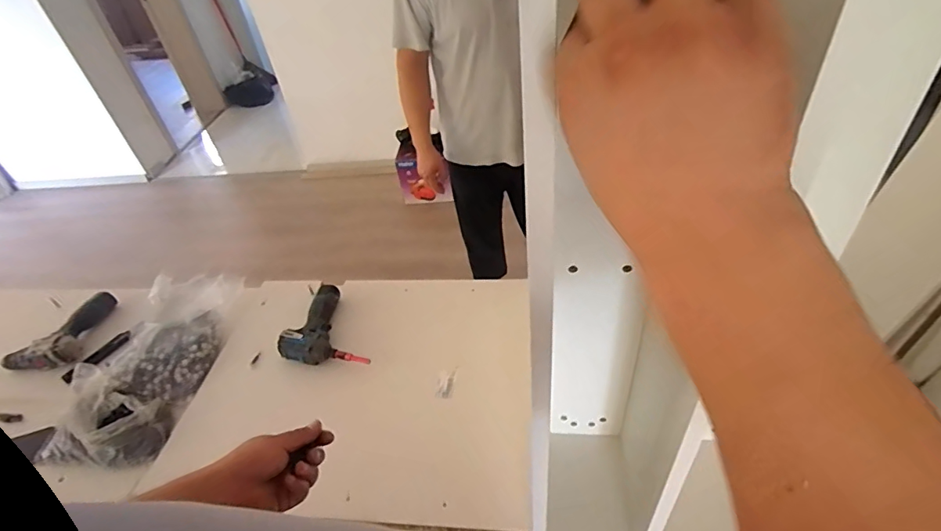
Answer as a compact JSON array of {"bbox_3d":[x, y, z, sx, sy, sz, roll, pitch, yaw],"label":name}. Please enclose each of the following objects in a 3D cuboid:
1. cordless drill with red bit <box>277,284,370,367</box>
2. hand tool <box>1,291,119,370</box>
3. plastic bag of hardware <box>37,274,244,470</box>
[{"bbox_3d":[-0.341,0.154,1.075,0.161,0.062,0.269,-23,44,-16],"label":"cordless drill with red bit"},{"bbox_3d":[-1.006,0.184,1.214,0.141,0.079,0.265,27,52,32],"label":"hand tool"},{"bbox_3d":[-0.715,0.211,1.098,0.269,0.060,0.482,0,42,9],"label":"plastic bag of hardware"}]

